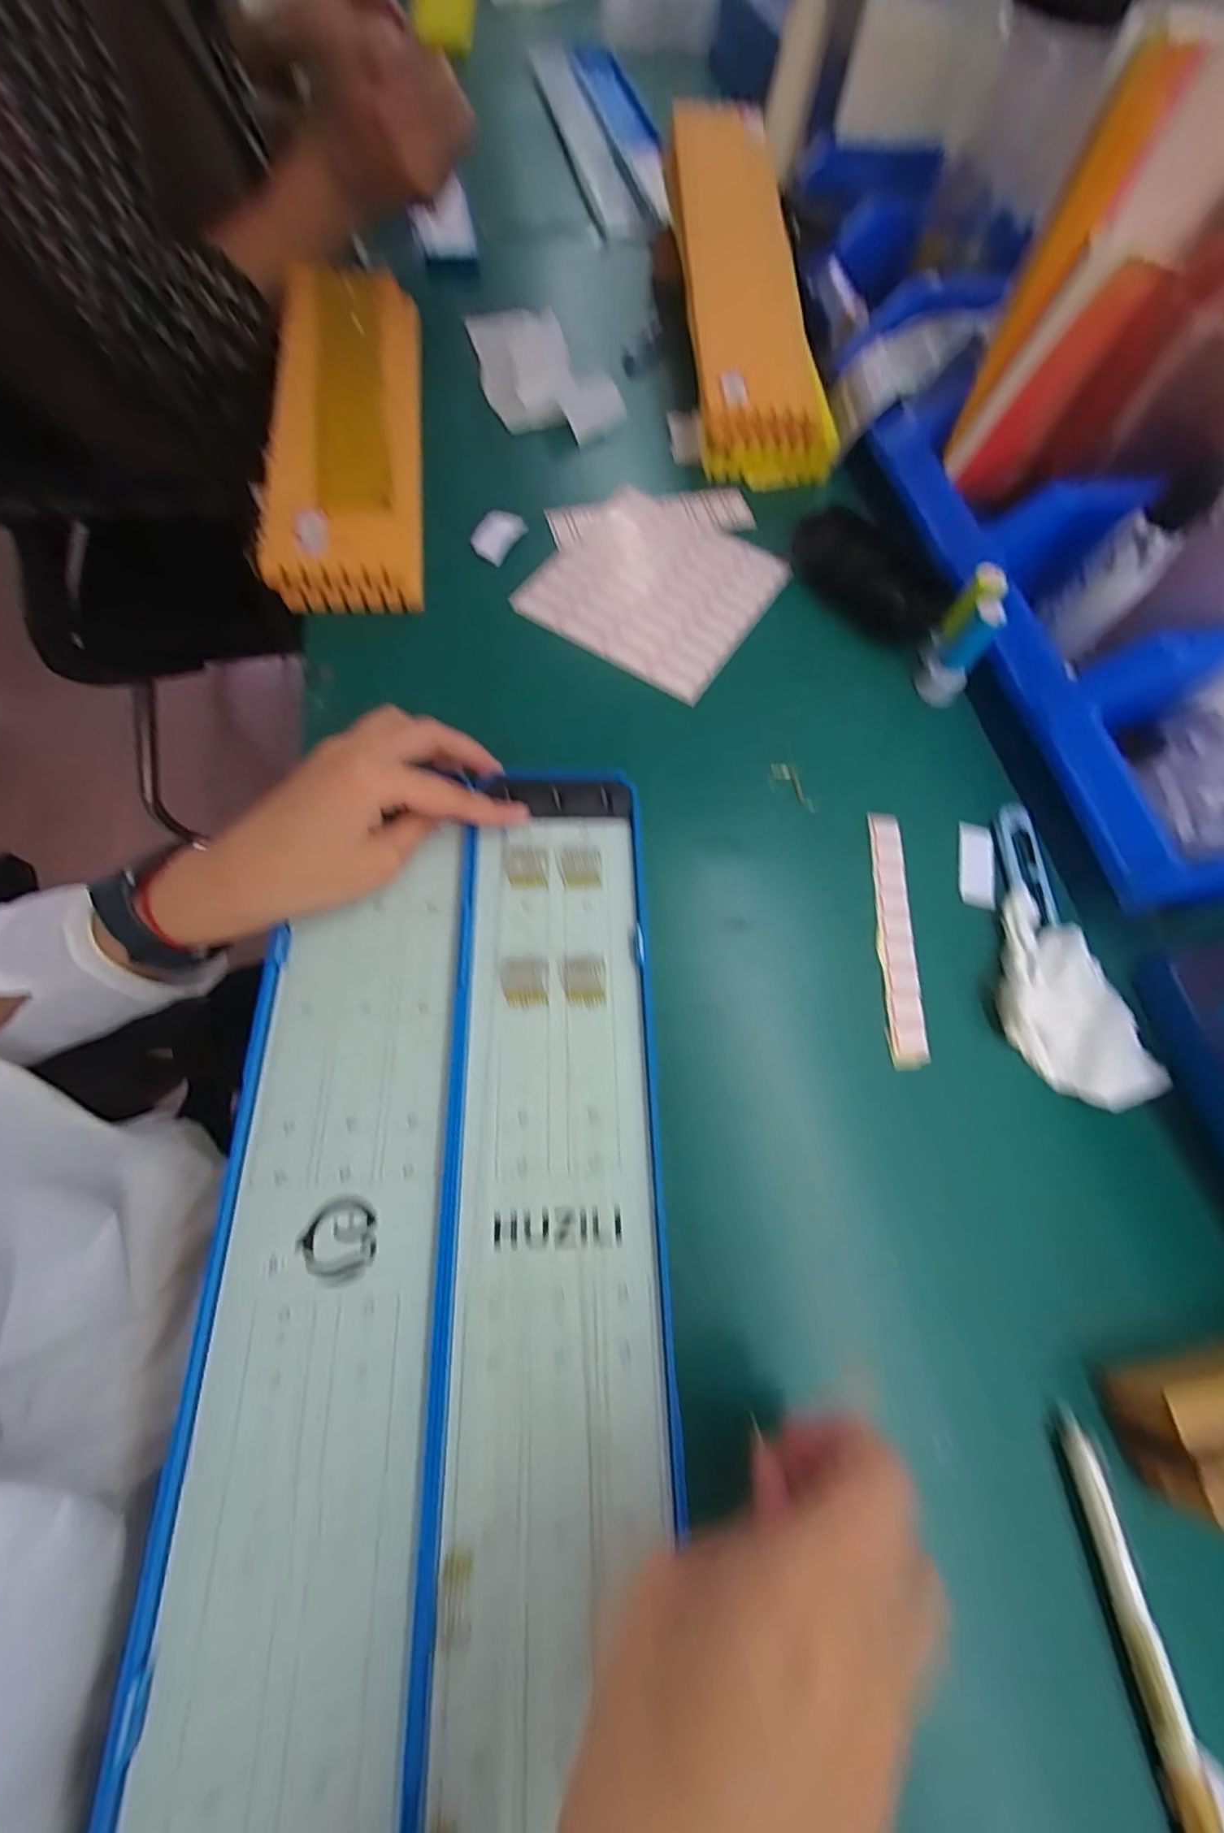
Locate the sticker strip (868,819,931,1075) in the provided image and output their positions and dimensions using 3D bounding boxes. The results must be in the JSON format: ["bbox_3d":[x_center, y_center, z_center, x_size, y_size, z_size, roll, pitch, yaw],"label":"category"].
[{"bbox_3d":[0.152,0.009,0.320,0.020,0.005,0.140,6,67,-2],"label":"sticker strip"}]

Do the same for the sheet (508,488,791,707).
[{"bbox_3d":[0.029,-0.223,0.399,0.139,0.007,0.141,31,69,10],"label":"sheet"}]

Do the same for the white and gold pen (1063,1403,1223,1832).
[{"bbox_3d":[0.188,0.263,0.208,0.010,0.011,0.142,-4,67,-5],"label":"white and gold pen"}]

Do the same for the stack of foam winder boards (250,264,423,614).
[{"bbox_3d":[-0.186,-0.352,0.430,0.098,0.036,0.344,-6,68,-6],"label":"stack of foam winder boards"}]

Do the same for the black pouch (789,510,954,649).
[{"bbox_3d":[0.162,-0.221,0.393,0.047,0.034,0.113,-34,73,-16],"label":"black pouch"}]

